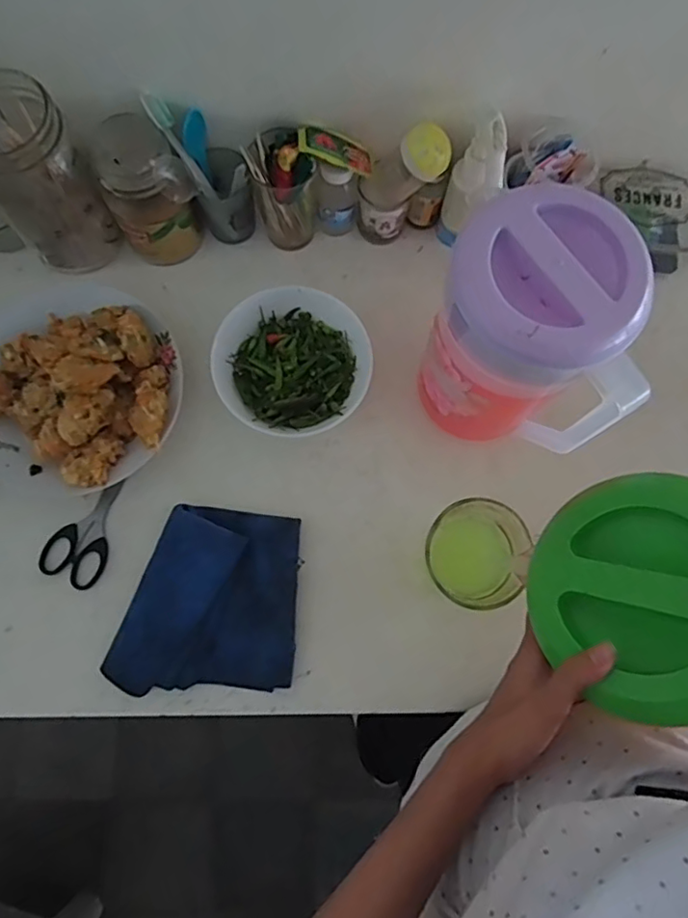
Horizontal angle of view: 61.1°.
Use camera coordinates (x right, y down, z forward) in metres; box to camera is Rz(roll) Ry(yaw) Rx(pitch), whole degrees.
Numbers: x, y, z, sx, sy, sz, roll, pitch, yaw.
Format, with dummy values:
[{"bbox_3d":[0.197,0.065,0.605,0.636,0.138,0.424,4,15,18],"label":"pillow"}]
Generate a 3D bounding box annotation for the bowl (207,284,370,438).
[{"bbox_3d":[-0.048,-0.088,0.554,0.139,0.043,0.142,0,78,-1],"label":"bowl"}]

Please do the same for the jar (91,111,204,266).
[{"bbox_3d":[-0.181,-0.245,0.545,0.074,0.124,0.064,-26,80,-6],"label":"jar"}]

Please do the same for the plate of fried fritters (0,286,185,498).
[{"bbox_3d":[-0.253,-0.071,0.526,0.196,0.054,0.198,0,78,-1],"label":"plate of fried fritters"}]

